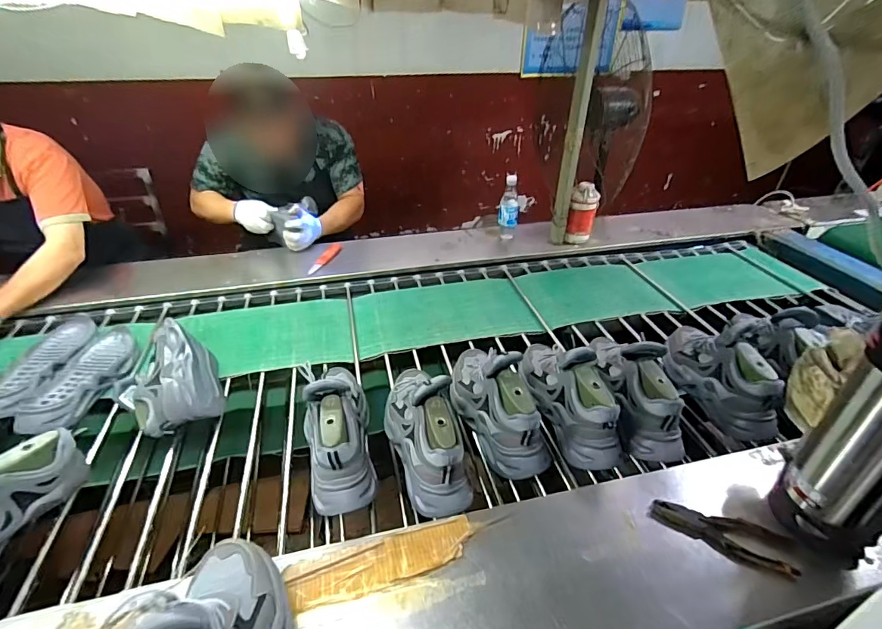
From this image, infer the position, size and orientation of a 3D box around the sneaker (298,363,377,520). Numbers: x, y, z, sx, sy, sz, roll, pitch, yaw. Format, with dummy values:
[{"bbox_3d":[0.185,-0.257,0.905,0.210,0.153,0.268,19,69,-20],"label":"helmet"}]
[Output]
[{"bbox_3d":[-0.178,0.182,0.799,0.099,0.153,0.279,-8,36,-12],"label":"sneaker"}]

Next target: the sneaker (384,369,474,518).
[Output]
[{"bbox_3d":[-0.037,0.175,0.793,0.098,0.129,0.307,-11,37,-16],"label":"sneaker"}]

